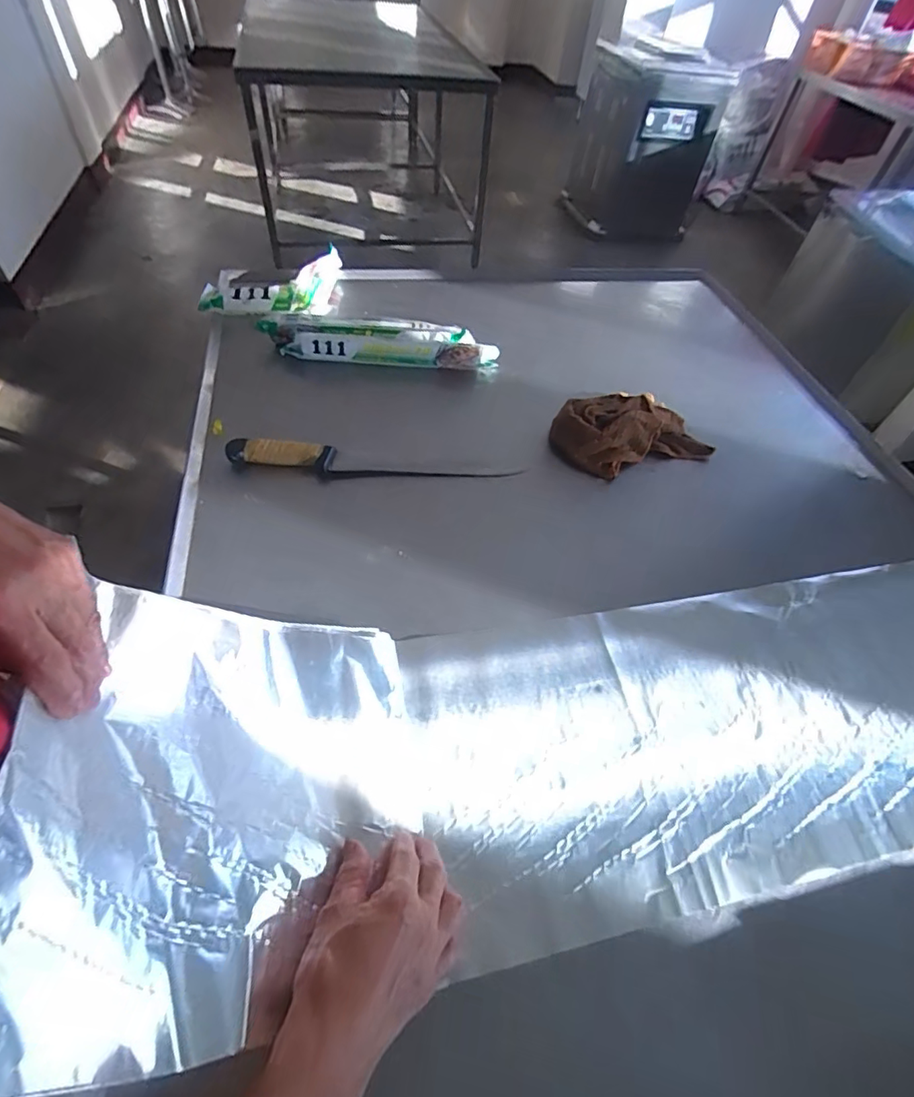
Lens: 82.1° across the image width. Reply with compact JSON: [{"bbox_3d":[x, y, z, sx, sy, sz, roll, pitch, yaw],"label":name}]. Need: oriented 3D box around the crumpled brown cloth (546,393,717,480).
[{"bbox_3d":[0.266,-0.192,0.833,0.240,0.042,0.160,-13,54,-15],"label":"crumpled brown cloth"}]

